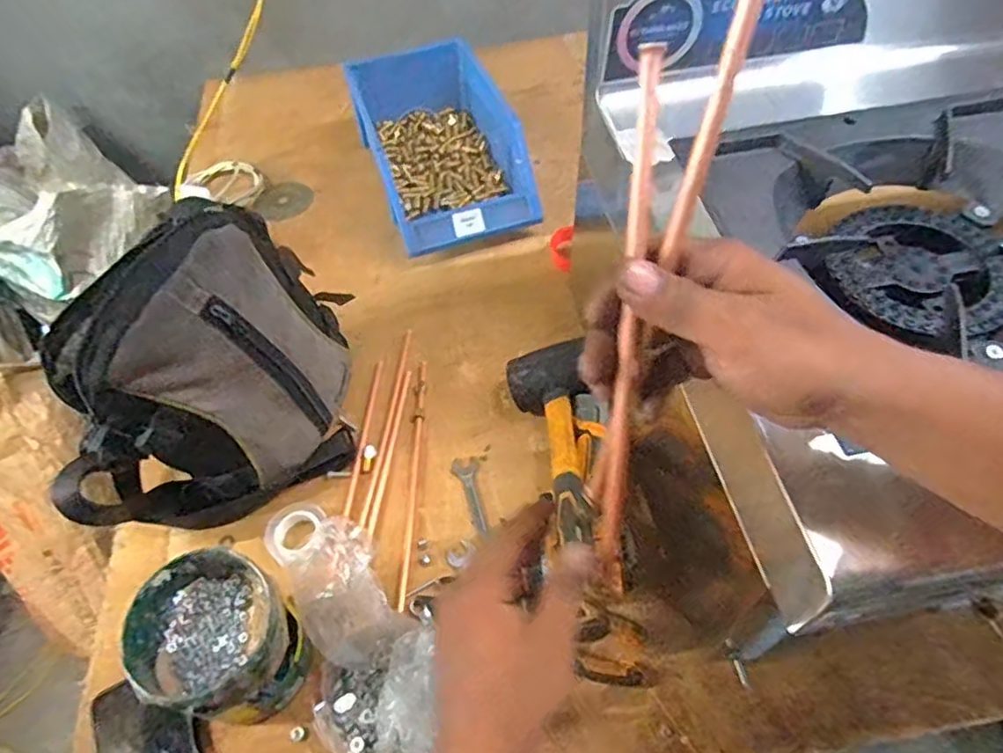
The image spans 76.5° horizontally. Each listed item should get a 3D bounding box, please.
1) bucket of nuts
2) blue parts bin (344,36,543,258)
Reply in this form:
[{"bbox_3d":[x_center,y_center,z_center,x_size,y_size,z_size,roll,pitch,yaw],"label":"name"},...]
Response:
[{"bbox_3d":[-0.229,0.222,0.533,0.119,0.118,0.108,38,64,26],"label":"bucket of nuts"},{"bbox_3d":[-0.090,-0.339,0.934,0.198,0.119,0.349,-17,55,-9],"label":"blue parts bin"}]

